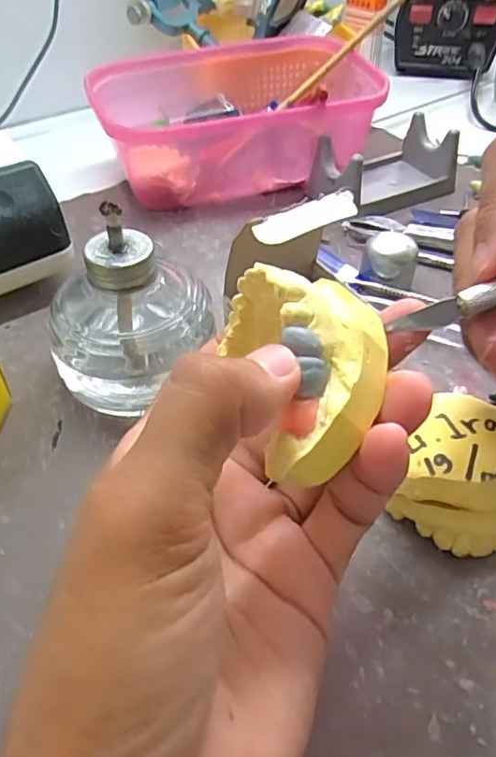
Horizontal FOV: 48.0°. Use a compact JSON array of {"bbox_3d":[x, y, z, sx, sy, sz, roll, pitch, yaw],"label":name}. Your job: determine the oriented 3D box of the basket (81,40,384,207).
[{"bbox_3d":[0.002,-0.184,0.401,0.205,0.069,0.116,-15,47,-15],"label":"basket"}]

